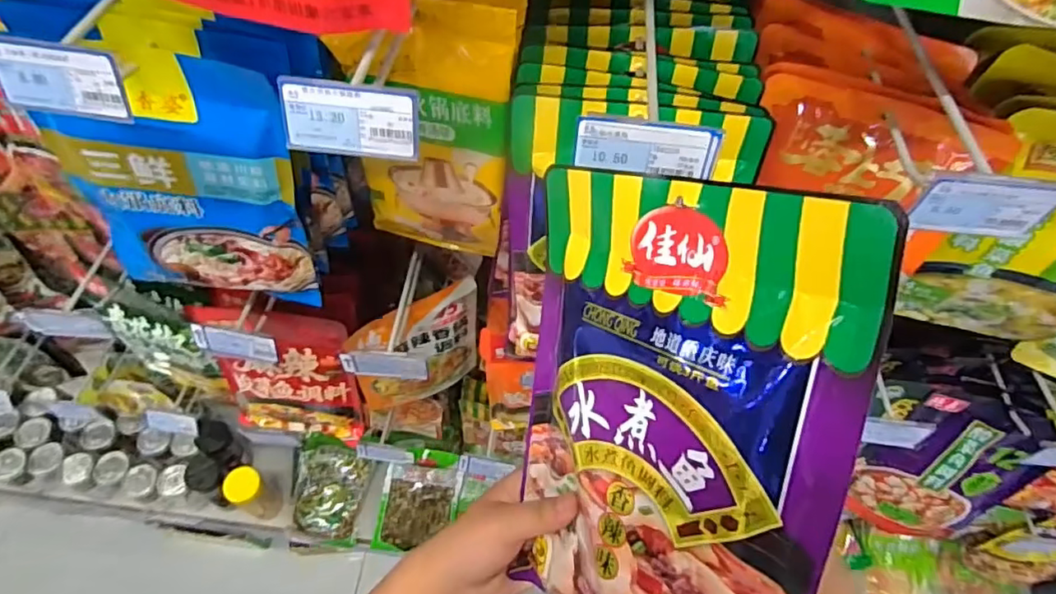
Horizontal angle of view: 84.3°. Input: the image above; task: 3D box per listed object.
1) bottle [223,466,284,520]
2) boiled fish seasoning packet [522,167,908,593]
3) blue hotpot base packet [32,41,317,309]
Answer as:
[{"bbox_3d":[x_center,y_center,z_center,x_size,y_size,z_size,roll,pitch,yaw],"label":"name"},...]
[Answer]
[{"bbox_3d":[-0.555,0.404,1.191,0.069,0.194,0.064,2,58,-3],"label":"bottle"},{"bbox_3d":[0.057,0.068,0.283,0.018,0.243,0.179,-2,15,-38],"label":"boiled fish seasoning packet"},{"bbox_3d":[-0.290,-0.084,0.501,0.179,0.250,0.021,4,49,-7],"label":"blue hotpot base packet"}]

